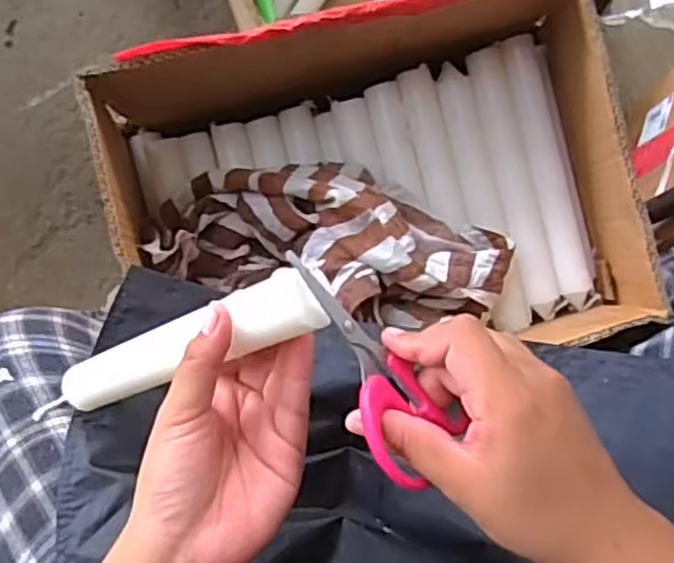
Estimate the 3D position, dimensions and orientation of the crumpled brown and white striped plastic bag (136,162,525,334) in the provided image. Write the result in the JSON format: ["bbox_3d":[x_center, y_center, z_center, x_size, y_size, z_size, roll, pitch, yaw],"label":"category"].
[{"bbox_3d":[-0.003,-0.033,0.568,0.268,0.066,0.108,12,83,3],"label":"crumpled brown and white striped plastic bag"}]

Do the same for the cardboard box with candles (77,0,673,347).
[{"bbox_3d":[0.026,-0.059,0.546,0.359,0.143,0.243,-14,83,-1],"label":"cardboard box with candles"}]

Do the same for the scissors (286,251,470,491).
[{"bbox_3d":[0.014,0.035,0.319,0.038,0.017,0.113,-32,92,-3],"label":"scissors"}]

